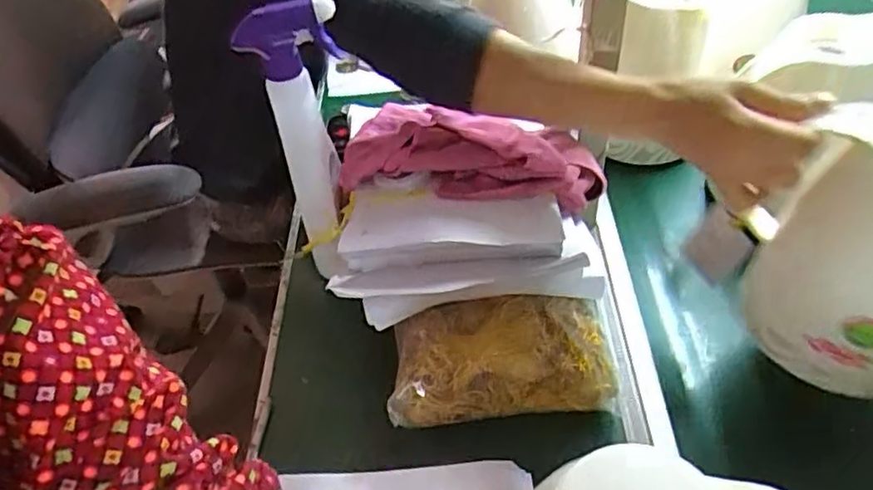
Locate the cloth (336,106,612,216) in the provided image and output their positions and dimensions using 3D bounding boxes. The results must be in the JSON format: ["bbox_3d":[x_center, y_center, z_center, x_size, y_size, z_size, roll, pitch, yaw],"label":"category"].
[{"bbox_3d":[0.022,-0.068,0.562,0.224,0.060,0.084,12,49,17],"label":"cloth"}]

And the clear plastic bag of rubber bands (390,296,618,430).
[{"bbox_3d":[0.054,0.094,0.539,0.182,0.066,0.081,-5,46,1],"label":"clear plastic bag of rubber bands"}]

